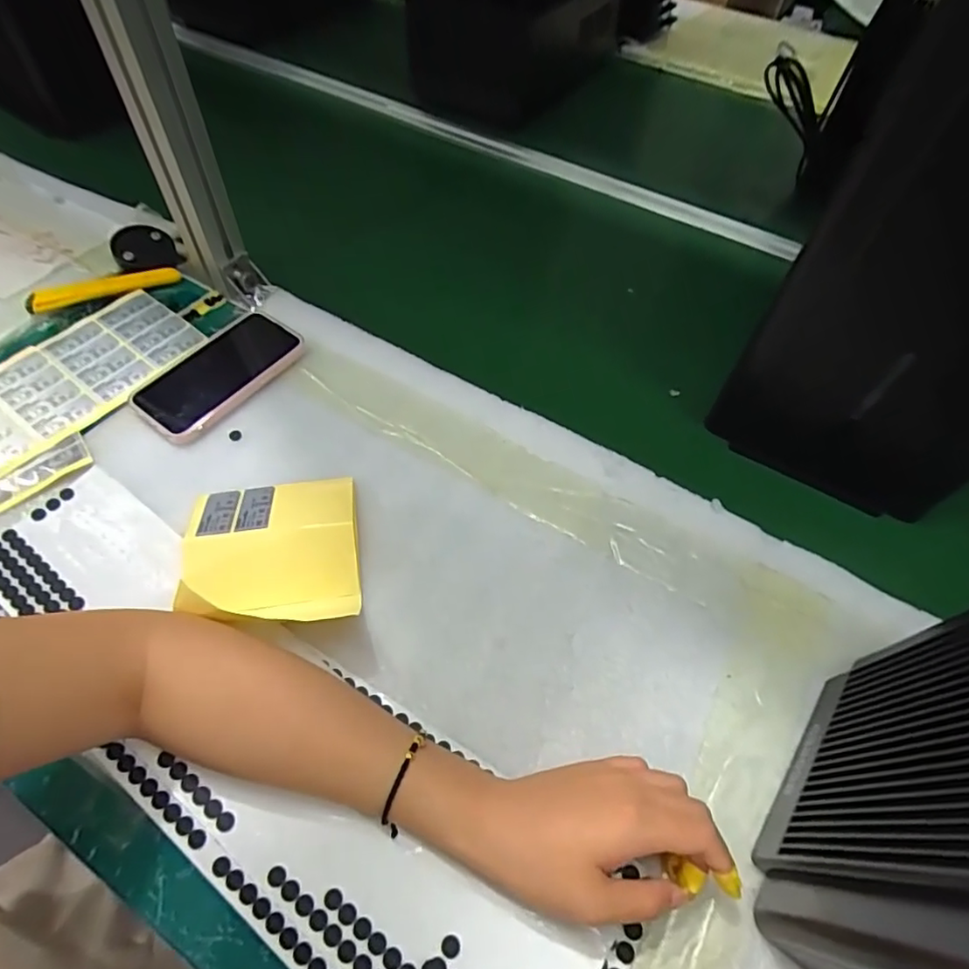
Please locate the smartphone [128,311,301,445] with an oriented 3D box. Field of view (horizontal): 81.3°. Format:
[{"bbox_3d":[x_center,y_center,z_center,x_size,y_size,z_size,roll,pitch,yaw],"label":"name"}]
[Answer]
[{"bbox_3d":[-0.246,-0.104,0.518,0.078,0.013,0.149,35,64,12],"label":"smartphone"}]

